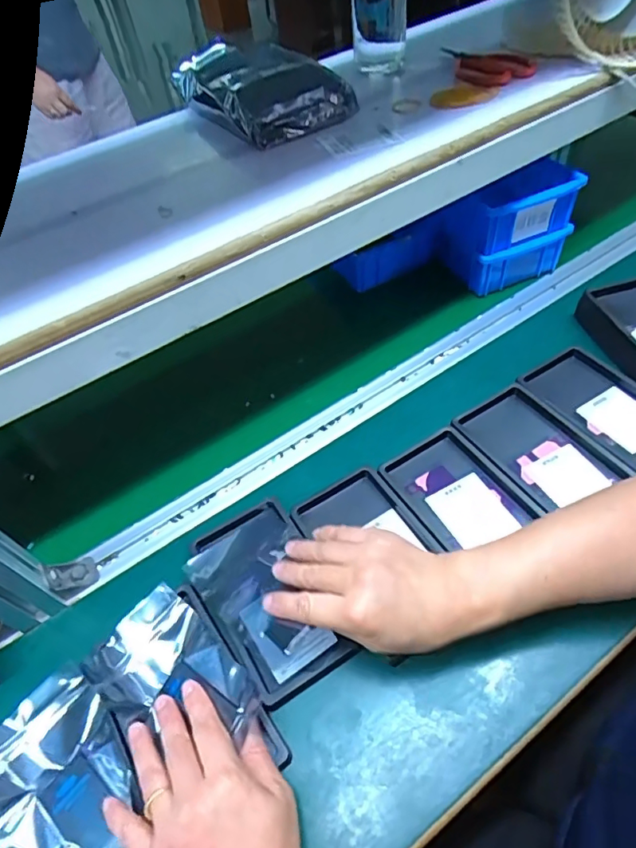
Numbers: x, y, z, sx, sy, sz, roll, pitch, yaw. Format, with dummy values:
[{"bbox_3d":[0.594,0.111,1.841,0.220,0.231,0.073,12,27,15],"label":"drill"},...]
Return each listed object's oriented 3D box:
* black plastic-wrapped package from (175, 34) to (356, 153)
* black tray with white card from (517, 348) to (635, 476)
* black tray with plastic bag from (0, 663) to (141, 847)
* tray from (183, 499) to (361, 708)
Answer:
[{"bbox_3d":[-0.065,-0.359,0.531,0.116,0.040,0.214,-31,52,-17],"label":"black plastic-wrapped package"},{"bbox_3d":[0.292,-0.019,0.519,0.090,0.021,0.163,-29,55,-15],"label":"black tray with white card"},{"bbox_3d":[-0.172,0.260,0.348,0.092,0.017,0.157,-36,57,-20],"label":"black tray with plastic bag"},{"bbox_3d":[-0.045,0.143,0.433,0.095,0.018,0.164,-28,55,-15],"label":"tray"}]

